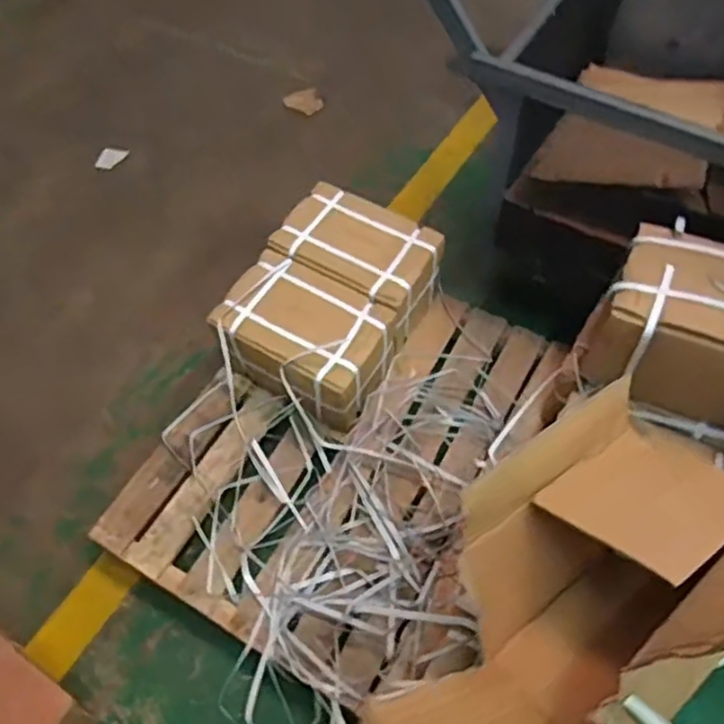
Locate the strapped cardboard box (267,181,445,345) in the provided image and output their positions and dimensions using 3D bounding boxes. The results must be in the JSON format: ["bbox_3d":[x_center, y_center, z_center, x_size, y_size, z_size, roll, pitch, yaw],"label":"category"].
[{"bbox_3d":[-0.006,-0.196,1.452,0.311,0.200,0.217,25,63,16],"label":"strapped cardboard box"}]

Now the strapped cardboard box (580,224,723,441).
[{"bbox_3d":[0.550,-0.045,1.105,0.325,0.211,0.228,28,64,18],"label":"strapped cardboard box"}]

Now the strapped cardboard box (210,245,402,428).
[{"bbox_3d":[-0.110,-0.036,1.364,0.307,0.194,0.218,28,64,18],"label":"strapped cardboard box"}]

